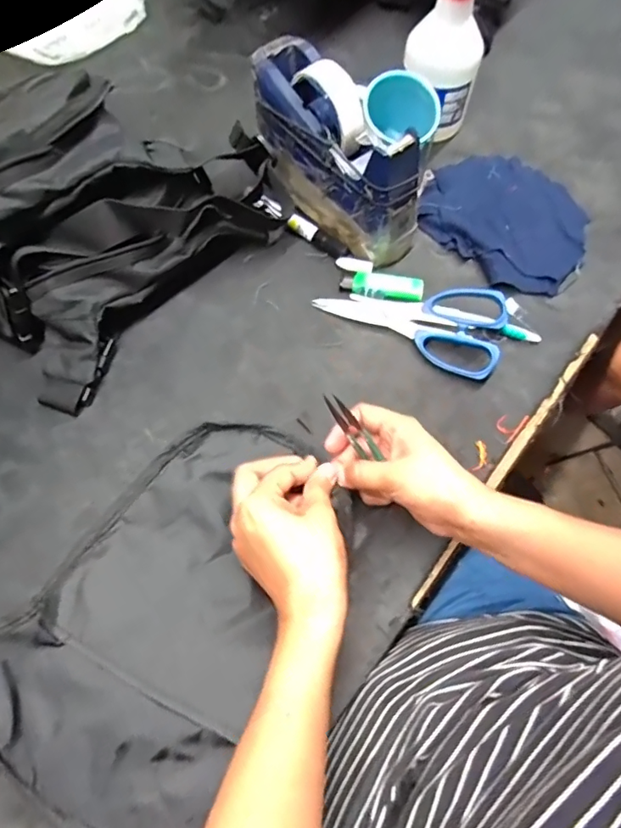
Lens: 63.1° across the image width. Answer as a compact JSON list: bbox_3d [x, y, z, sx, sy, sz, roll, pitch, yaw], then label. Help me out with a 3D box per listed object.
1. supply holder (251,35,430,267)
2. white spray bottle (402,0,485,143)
[{"bbox_3d":[0.021,-0.253,0.491,0.066,0.122,0.201,-35,70,-14],"label":"supply holder"},{"bbox_3d":[0.140,-0.380,0.513,0.067,0.182,0.083,-34,70,-13],"label":"white spray bottle"}]

